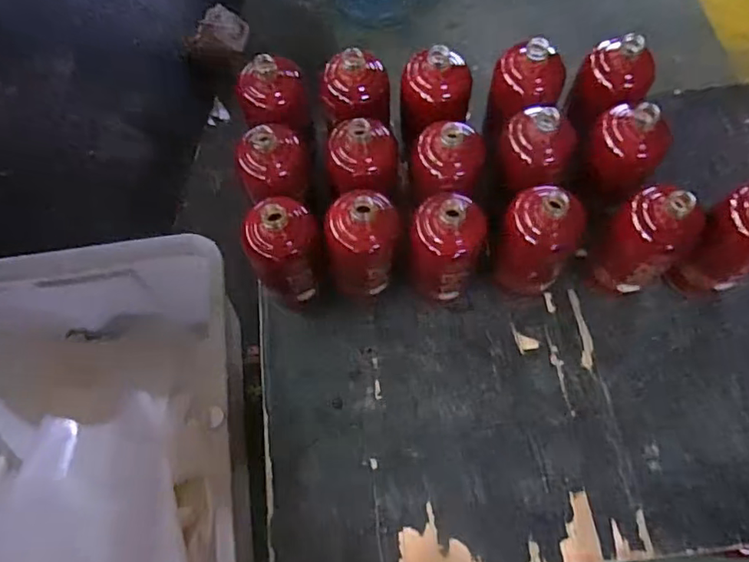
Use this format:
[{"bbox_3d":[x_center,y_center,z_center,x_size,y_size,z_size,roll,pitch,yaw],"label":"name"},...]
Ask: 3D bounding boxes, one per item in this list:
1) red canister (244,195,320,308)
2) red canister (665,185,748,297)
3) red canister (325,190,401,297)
[{"bbox_3d":[-0.093,-0.027,0.642,0.080,0.166,0.076,0,69,1],"label":"red canister"},{"bbox_3d":[0.403,-0.045,0.633,0.079,0.183,0.075,0,69,1],"label":"red canister"},{"bbox_3d":[-0.013,-0.041,0.644,0.079,0.173,0.077,5,69,3],"label":"red canister"}]

